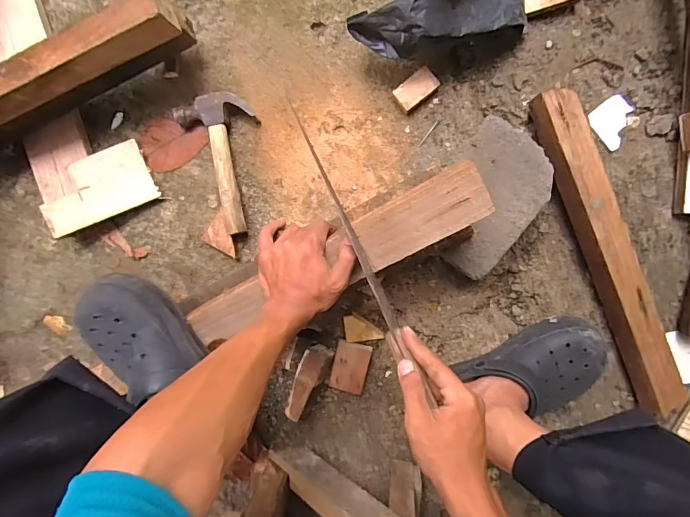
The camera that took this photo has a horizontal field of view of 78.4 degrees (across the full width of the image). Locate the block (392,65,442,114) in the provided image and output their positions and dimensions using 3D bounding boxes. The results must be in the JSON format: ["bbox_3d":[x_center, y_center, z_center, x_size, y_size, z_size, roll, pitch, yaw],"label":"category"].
[{"bbox_3d":[0.107,-0.251,0.632,0.064,0.025,0.039,-38,90,7],"label":"block"}]

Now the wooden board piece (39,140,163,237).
[{"bbox_3d":[-0.397,-0.112,0.674,0.172,0.012,0.099,-24,95,-7],"label":"wooden board piece"}]

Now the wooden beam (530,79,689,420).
[{"bbox_3d":[0.369,-0.028,0.609,0.068,0.048,0.439,-20,93,6],"label":"wooden beam"}]

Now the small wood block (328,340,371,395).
[{"bbox_3d":[0.008,0.180,0.697,0.056,0.009,0.082,14,96,4],"label":"small wood block"}]

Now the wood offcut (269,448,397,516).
[{"bbox_3d":[-0.005,0.337,0.592,0.269,0.063,0.022,13,114,46],"label":"wood offcut"}]

